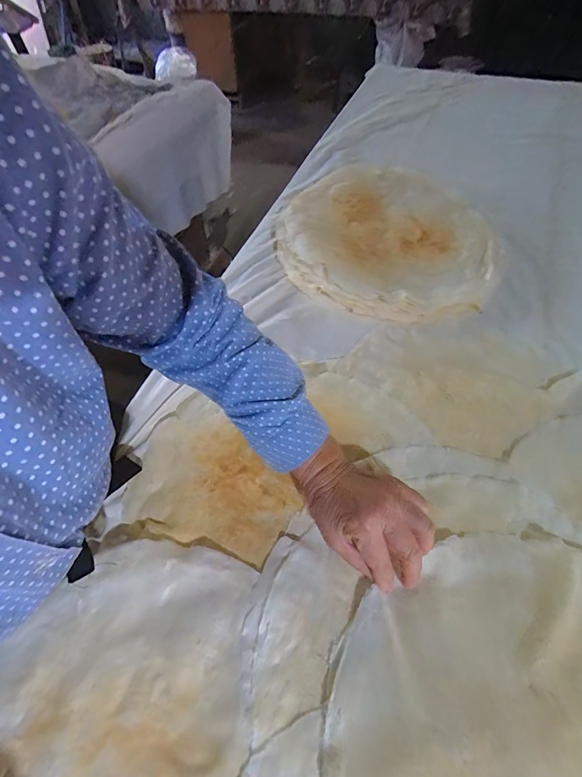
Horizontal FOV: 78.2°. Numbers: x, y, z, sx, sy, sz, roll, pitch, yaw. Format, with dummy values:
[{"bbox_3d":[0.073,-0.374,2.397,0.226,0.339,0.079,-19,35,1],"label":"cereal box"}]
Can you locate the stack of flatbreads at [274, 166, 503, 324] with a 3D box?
[{"bbox_3d":[0.173,-0.262,0.646,0.374,0.070,0.352,27,62,19],"label":"stack of flatbreads"}]

